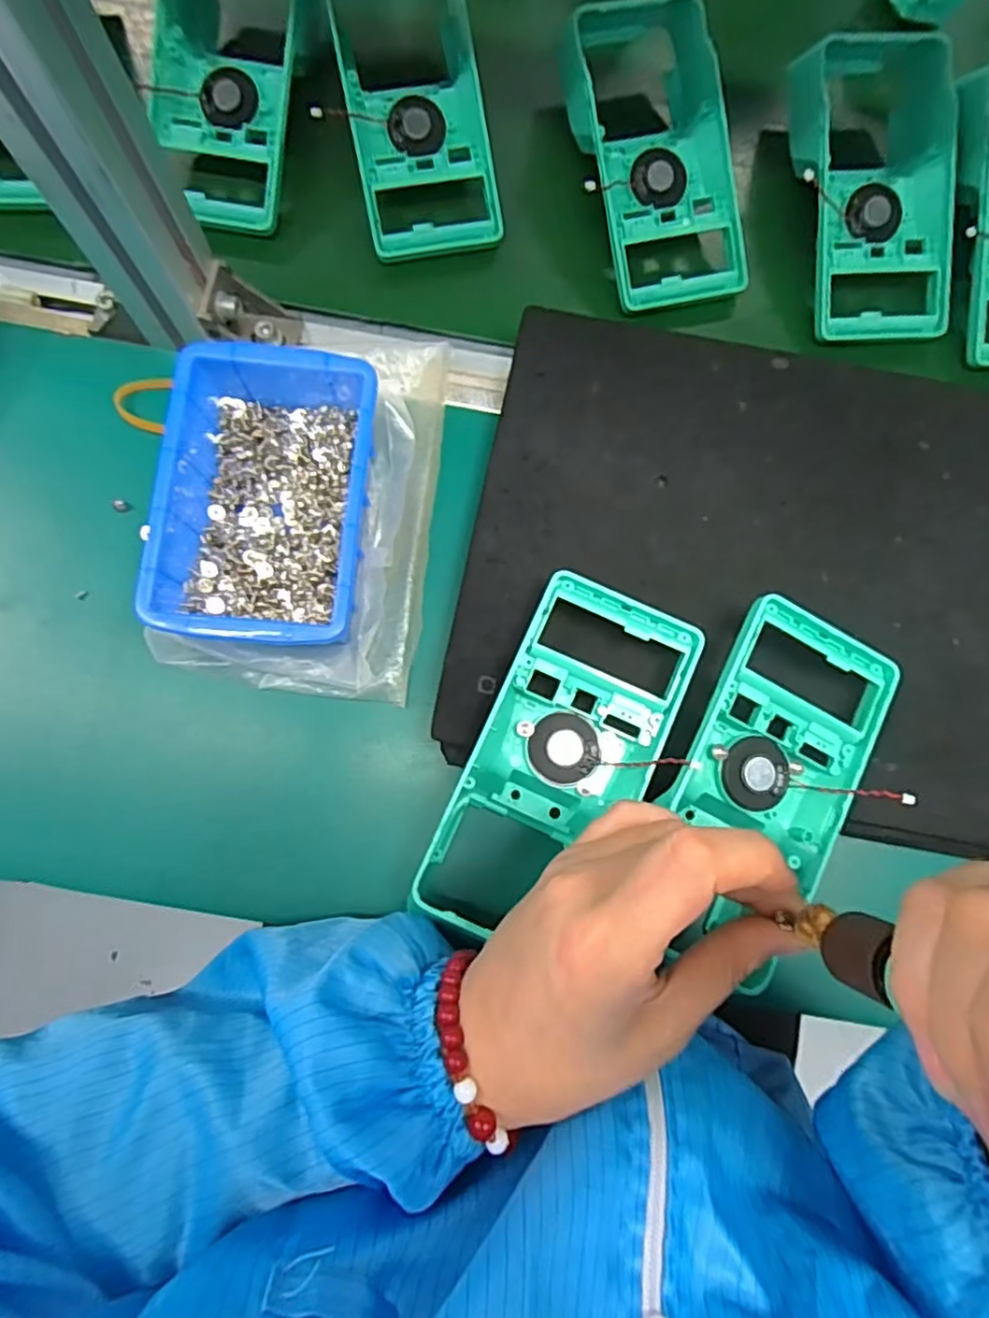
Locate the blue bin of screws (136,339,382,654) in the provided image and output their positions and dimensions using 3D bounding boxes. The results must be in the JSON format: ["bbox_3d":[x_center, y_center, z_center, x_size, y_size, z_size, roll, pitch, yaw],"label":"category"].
[{"bbox_3d":[-0.114,-0.081,0.334,0.099,0.054,0.152,4,80,-1],"label":"blue bin of screws"}]

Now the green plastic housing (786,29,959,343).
[{"bbox_3d":[0.233,-0.293,0.395,0.099,0.052,0.187,-4,81,-2],"label":"green plastic housing"}]

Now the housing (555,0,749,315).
[{"bbox_3d":[0.097,-0.313,0.393,0.090,0.053,0.188,-17,81,-4],"label":"housing"}]

